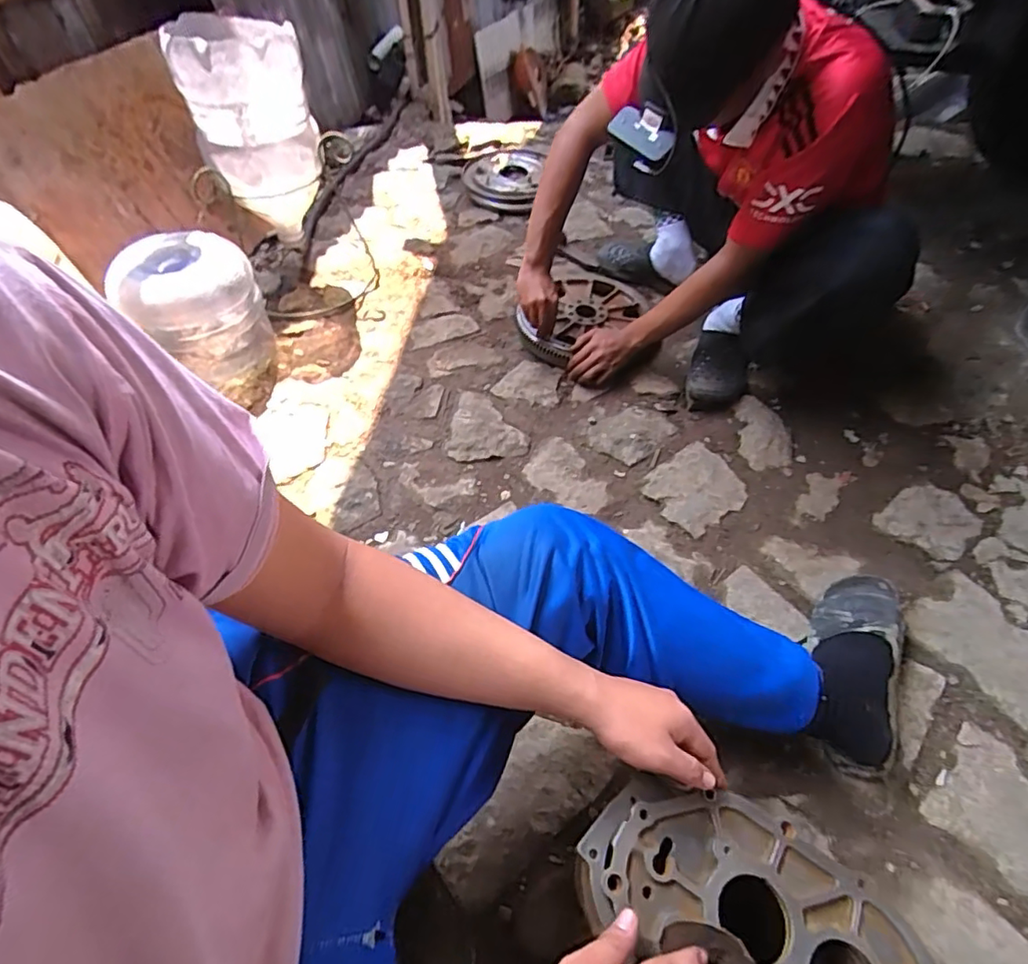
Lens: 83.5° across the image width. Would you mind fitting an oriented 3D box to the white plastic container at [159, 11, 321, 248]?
[{"bbox_3d":[-0.521,-0.708,1.206,0.233,0.400,0.200,-21,55,-13],"label":"white plastic container"}]

